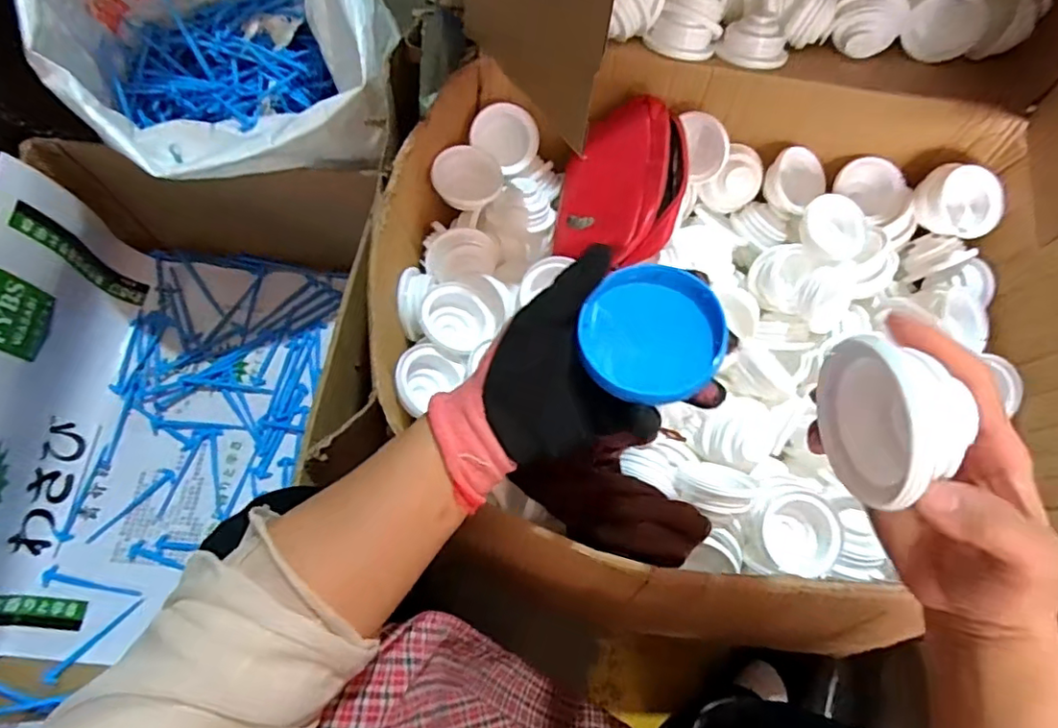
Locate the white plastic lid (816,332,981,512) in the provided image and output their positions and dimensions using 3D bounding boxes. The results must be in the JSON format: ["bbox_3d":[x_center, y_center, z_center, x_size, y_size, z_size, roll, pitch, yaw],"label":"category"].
[{"bbox_3d":[0.156,0.024,0.258,0.028,0.068,0.070,-3,70,-4],"label":"white plastic lid"}]

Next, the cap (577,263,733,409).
[{"bbox_3d":[0.070,-0.018,0.324,0.074,0.014,0.074,1,69,-2],"label":"cap"}]

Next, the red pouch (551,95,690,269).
[{"bbox_3d":[0.099,-0.181,0.616,0.136,0.050,0.182,-5,68,37],"label":"red pouch"}]

